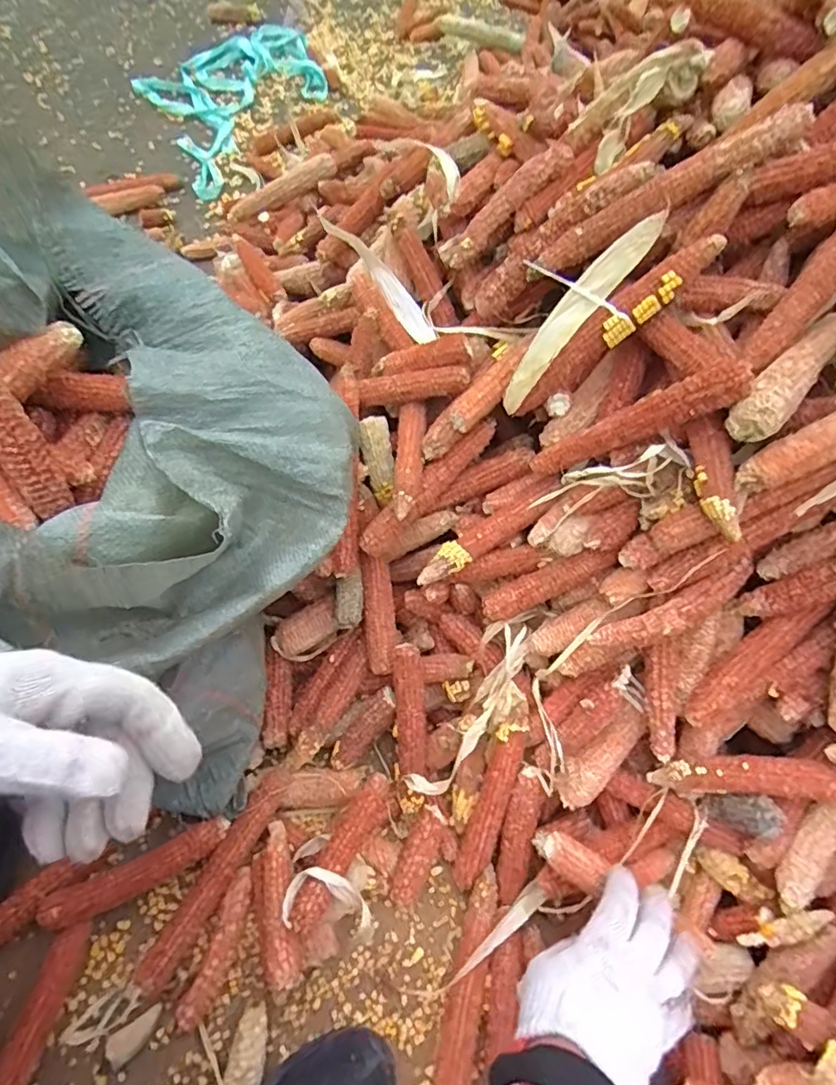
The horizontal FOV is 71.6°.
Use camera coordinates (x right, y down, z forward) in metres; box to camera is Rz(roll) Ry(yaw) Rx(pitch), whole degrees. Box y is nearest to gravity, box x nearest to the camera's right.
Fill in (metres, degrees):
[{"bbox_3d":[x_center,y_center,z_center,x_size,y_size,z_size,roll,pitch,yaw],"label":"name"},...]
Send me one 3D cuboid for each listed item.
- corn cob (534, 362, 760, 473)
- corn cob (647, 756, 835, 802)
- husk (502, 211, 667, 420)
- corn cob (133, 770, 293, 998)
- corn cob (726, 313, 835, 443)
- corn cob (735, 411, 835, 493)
[{"bbox_3d":[0.173,-0.095,0.476,0.026,0.186,0.026,31,56,-32],"label":"corn cob"},{"bbox_3d":[0.266,0.189,0.469,0.143,0.021,0.028,-3,60,13],"label":"corn cob"},{"bbox_3d":[0.134,-0.195,0.491,0.025,0.030,0.191,47,110,20],"label":"husk"},{"bbox_3d":[-0.181,0.298,0.520,0.035,0.027,0.201,31,79,14],"label":"corn cob"},{"bbox_3d":[0.280,-0.126,0.435,0.033,0.025,0.138,39,67,17],"label":"corn cob"},{"bbox_3d":[0.303,-0.075,0.420,0.145,0.027,0.032,-24,63,7],"label":"corn cob"}]

